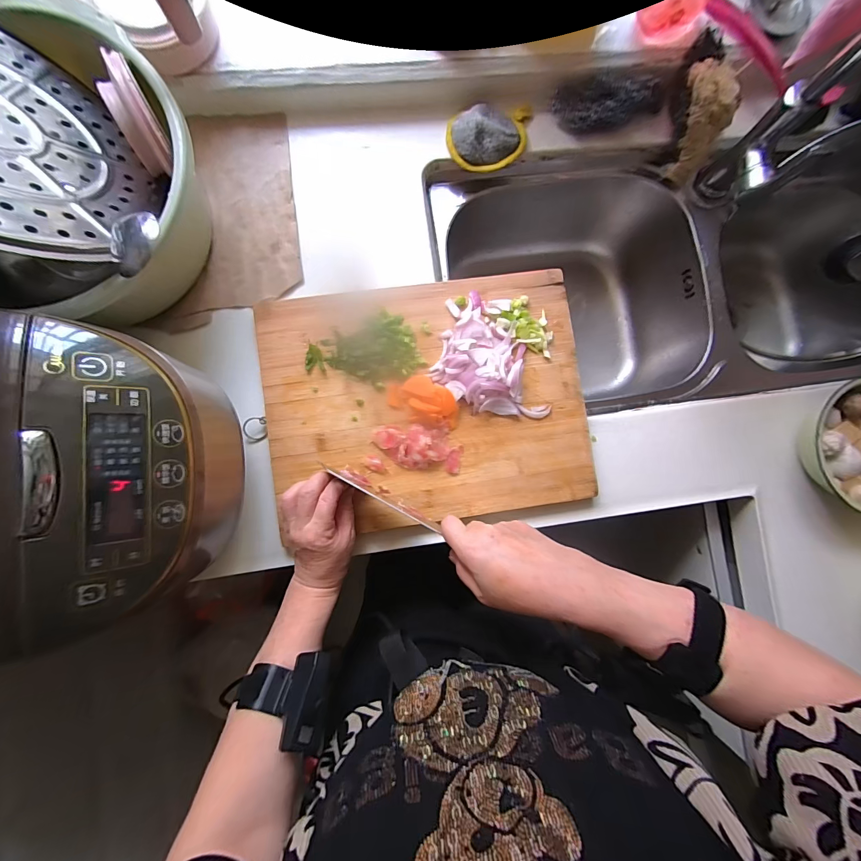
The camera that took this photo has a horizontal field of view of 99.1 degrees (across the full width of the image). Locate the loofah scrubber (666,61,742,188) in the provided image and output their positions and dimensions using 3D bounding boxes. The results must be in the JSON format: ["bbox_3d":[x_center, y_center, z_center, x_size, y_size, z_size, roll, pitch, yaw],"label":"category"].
[{"bbox_3d":[0.371,-0.414,0.502,0.048,0.052,0.132,-7,132,-3],"label":"loofah scrubber"}]

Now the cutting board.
[{"bbox_3d":[0.000,-0.031,0.452,0.384,0.030,0.309,-8,87,-3],"label":"cutting board"}]

